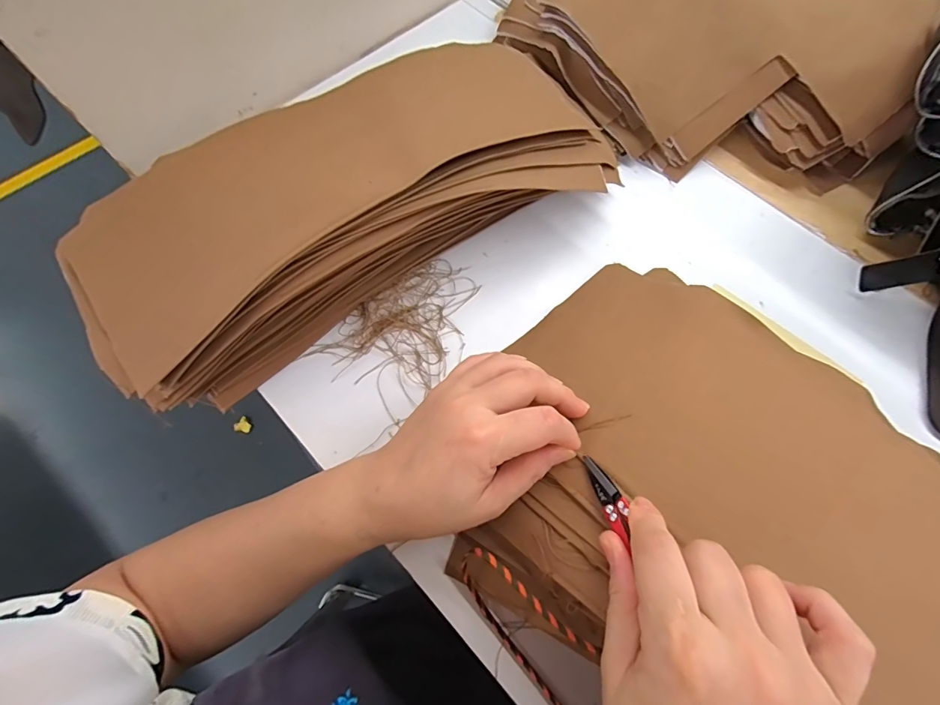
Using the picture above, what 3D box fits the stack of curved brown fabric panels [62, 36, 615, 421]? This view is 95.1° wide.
[{"bbox_3d":[-0.096,-0.142,0.361,0.446,0.092,0.210,-29,71,-11],"label":"stack of curved brown fabric panels"}]

